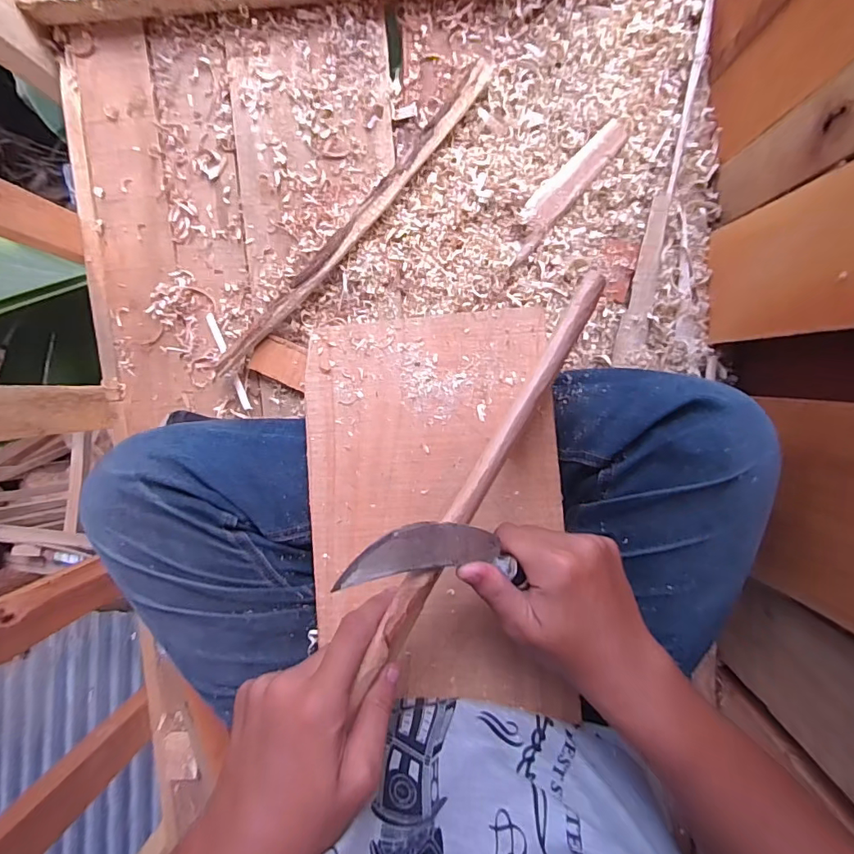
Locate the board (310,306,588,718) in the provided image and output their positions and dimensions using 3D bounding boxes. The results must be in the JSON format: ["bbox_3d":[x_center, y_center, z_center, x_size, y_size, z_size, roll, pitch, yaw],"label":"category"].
[{"bbox_3d":[0.007,0.065,0.379,0.197,0.006,0.304,-3,87,3],"label":"board"}]

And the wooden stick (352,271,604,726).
[{"bbox_3d":[0.028,0.031,0.261,0.014,0.012,0.258,30,89,1],"label":"wooden stick"}]

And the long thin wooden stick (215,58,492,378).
[{"bbox_3d":[-0.085,-0.218,0.525,0.025,0.027,0.430,44,97,-1],"label":"long thin wooden stick"}]

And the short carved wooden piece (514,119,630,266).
[{"bbox_3d":[0.148,-0.256,0.508,0.036,0.012,0.172,41,97,-1],"label":"short carved wooden piece"}]

